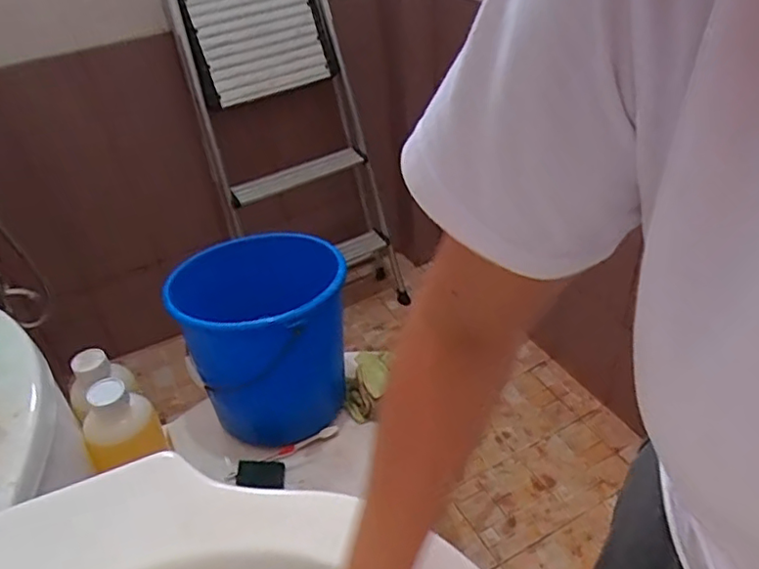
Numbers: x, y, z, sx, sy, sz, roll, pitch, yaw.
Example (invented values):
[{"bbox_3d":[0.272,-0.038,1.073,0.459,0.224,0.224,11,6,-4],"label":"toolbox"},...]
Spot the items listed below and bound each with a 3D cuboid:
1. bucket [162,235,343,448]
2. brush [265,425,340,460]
[{"bbox_3d":[-0.161,0.081,0.923,0.225,0.260,0.225,-4,37,3],"label":"bucket"},{"bbox_3d":[-0.118,0.244,0.933,0.116,0.009,0.012,-21,39,-19],"label":"brush"}]

